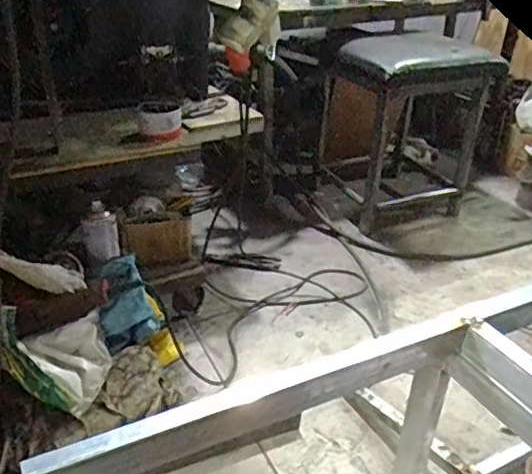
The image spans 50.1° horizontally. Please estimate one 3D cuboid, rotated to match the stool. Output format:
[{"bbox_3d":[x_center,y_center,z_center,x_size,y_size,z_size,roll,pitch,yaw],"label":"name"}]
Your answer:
[{"bbox_3d":[0.394,-0.314,1.686,0.370,0.504,0.345,-13,33,-22],"label":"stool"}]

